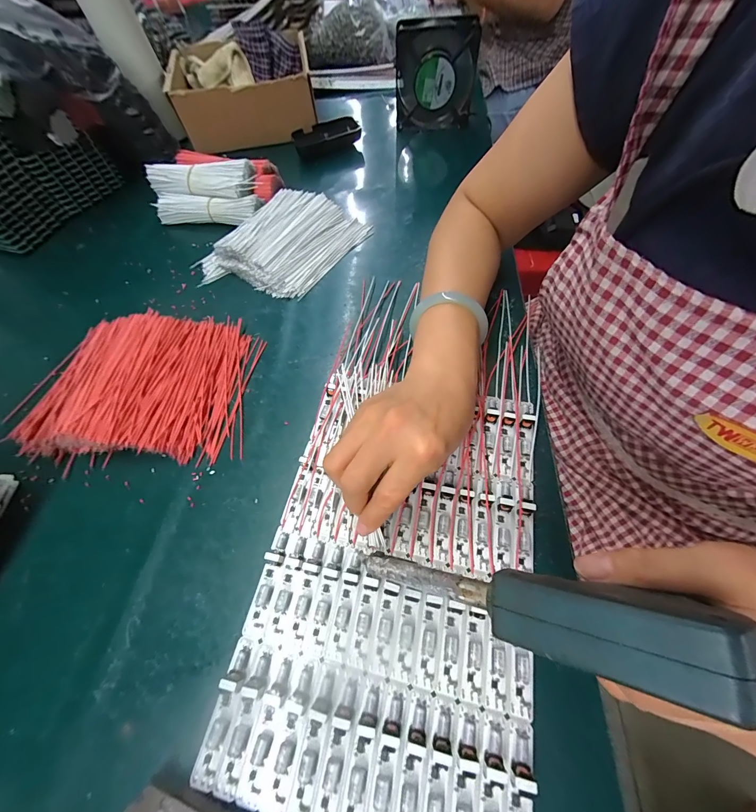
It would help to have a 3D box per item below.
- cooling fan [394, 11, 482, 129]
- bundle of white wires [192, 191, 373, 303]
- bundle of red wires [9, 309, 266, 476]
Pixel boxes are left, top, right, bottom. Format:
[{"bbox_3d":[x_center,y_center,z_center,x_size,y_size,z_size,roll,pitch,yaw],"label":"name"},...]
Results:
[{"bbox_3d":[0.087,-0.501,0.500,0.116,0.124,0.034,1,66,5],"label":"cooling fan"},{"bbox_3d":[-0.121,-0.213,0.418,0.150,0.029,0.181,33,68,20],"label":"bundle of white wires"},{"bbox_3d":[-0.232,-0.027,0.324,0.205,0.028,0.161,-2,61,3],"label":"bundle of red wires"}]

